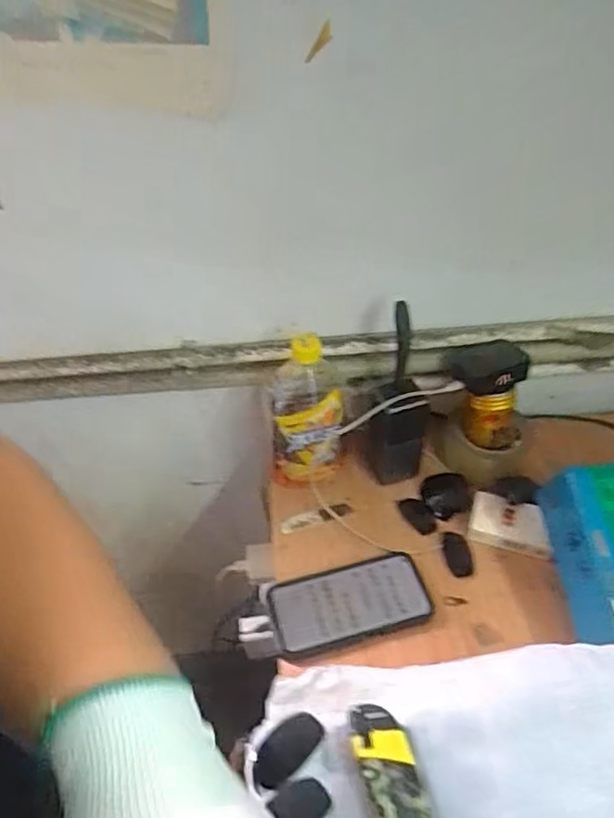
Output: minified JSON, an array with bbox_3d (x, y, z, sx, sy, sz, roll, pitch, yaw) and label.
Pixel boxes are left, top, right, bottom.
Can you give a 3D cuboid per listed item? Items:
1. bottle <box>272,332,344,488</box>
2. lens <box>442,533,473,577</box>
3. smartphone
[{"bbox_3d":[0.000,-0.006,0.694,0.081,0.180,0.095,-1,44,1],"label":"bottle"},{"bbox_3d":[0.164,0.157,0.668,0.027,0.008,0.054,-2,44,0],"label":"lens"},{"bbox_3d":[0.043,0.196,0.625,0.156,0.017,0.077,-12,45,-10],"label":"smartphone"}]

